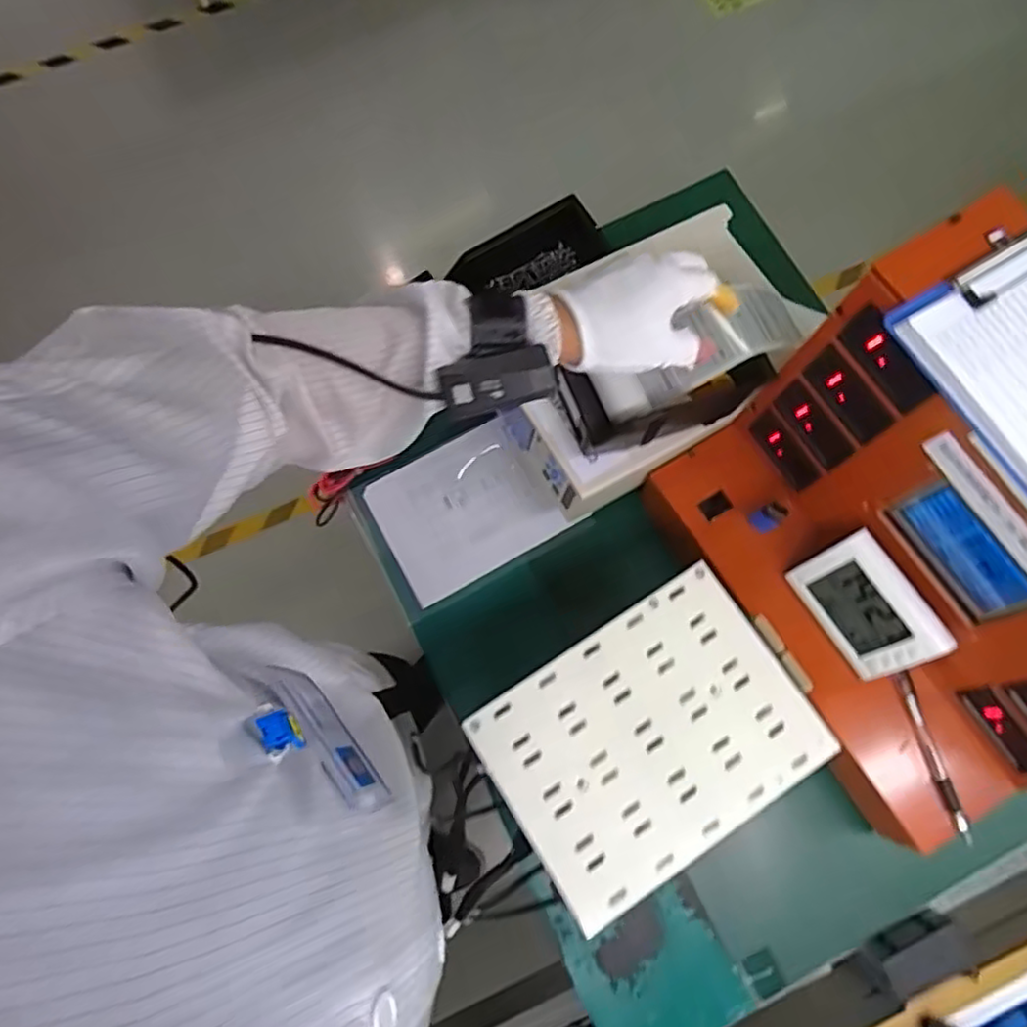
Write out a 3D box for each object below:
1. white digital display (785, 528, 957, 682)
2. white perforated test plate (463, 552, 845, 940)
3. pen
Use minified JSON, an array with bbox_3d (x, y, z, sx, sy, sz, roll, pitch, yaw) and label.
[{"bbox_3d":[0.299,0.080,0.564,0.025,0.093,0.113,-24,75,-33],"label":"white digital display"},{"bbox_3d":[0.105,0.172,0.509,0.234,0.008,0.174,-32,77,-7],"label":"white perforated test plate"},{"bbox_3d":[0.361,0.207,0.566,0.013,0.010,0.141,-17,76,-3],"label":"pen"}]

